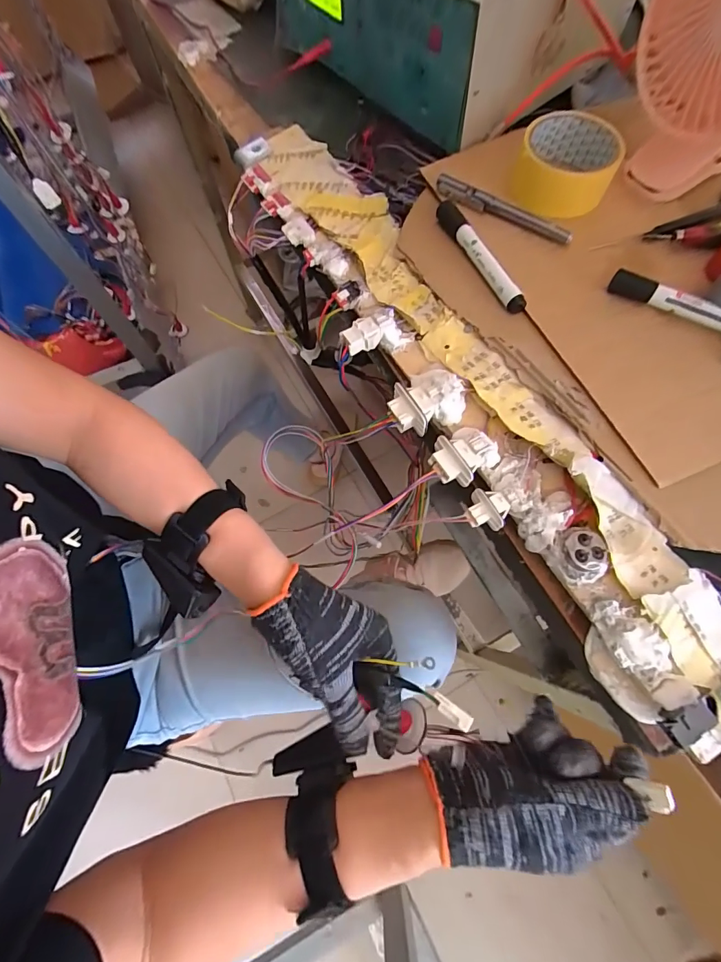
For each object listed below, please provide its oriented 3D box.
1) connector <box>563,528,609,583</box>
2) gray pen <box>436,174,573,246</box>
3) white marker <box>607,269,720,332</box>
[{"bbox_3d":[0.154,0.052,0.284,0.028,0.017,0.034,-24,72,-6],"label":"connector"},{"bbox_3d":[0.134,-0.259,0.394,0.140,0.016,0.016,33,75,12],"label":"gray pen"},{"bbox_3d":[0.276,-0.144,0.344,0.131,0.020,0.013,32,75,12],"label":"white marker"}]

